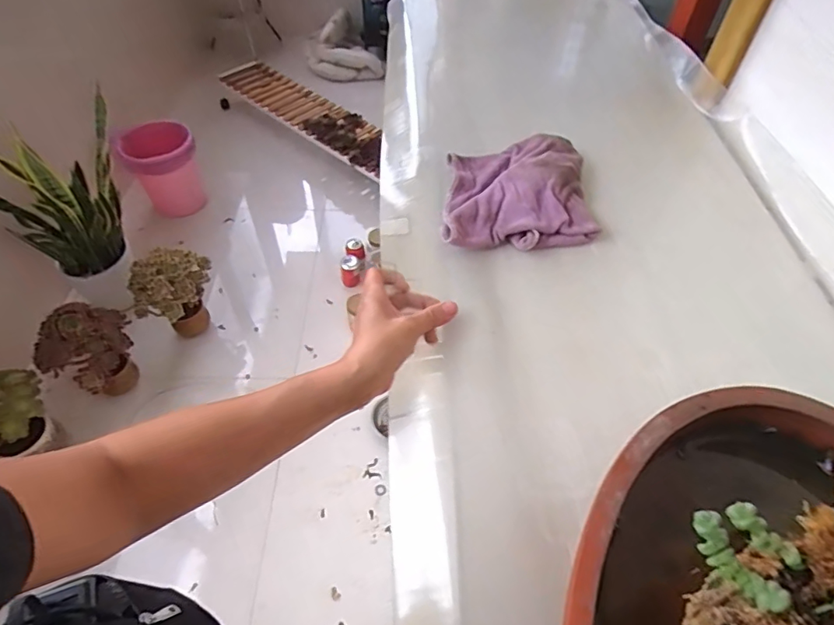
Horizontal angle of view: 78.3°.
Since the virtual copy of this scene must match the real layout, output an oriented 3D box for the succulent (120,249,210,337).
[{"bbox_3d":[-0.728,-0.032,1.539,0.212,0.293,0.187,-1,51,-3],"label":"succulent"}]

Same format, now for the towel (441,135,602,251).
[{"bbox_3d":[0.113,-0.135,0.606,0.198,0.044,0.164,-8,51,-8],"label":"towel"}]

